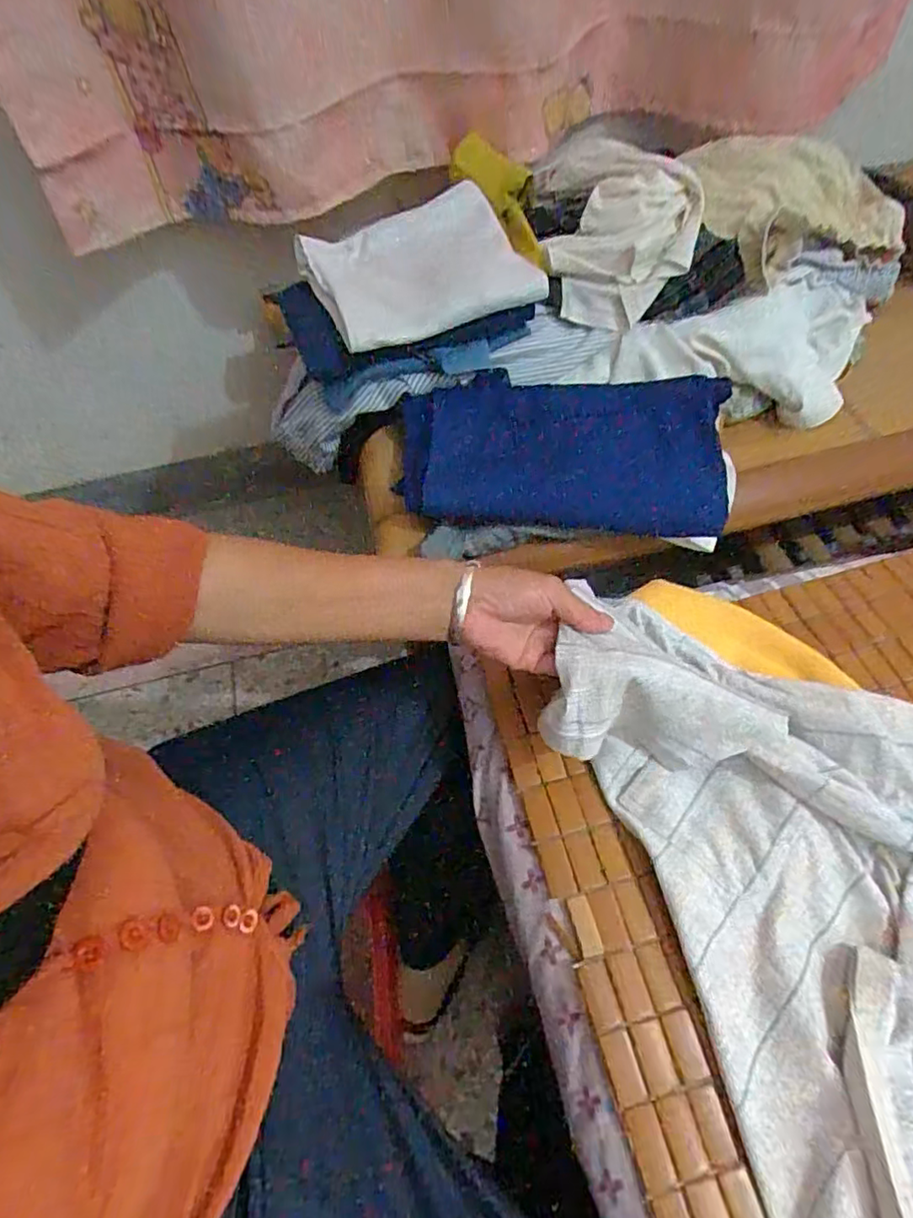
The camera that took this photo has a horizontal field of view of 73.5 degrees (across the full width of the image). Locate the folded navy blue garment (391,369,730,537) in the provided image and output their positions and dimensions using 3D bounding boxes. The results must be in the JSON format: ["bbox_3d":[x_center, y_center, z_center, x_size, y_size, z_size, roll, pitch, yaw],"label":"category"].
[{"bbox_3d":[0.104,-0.164,0.638,0.328,0.039,0.190,5,58,7],"label":"folded navy blue garment"}]

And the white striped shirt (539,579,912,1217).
[{"bbox_3d":[0.331,0.208,0.367,0.418,0.124,0.545,-15,58,-5],"label":"white striped shirt"}]

